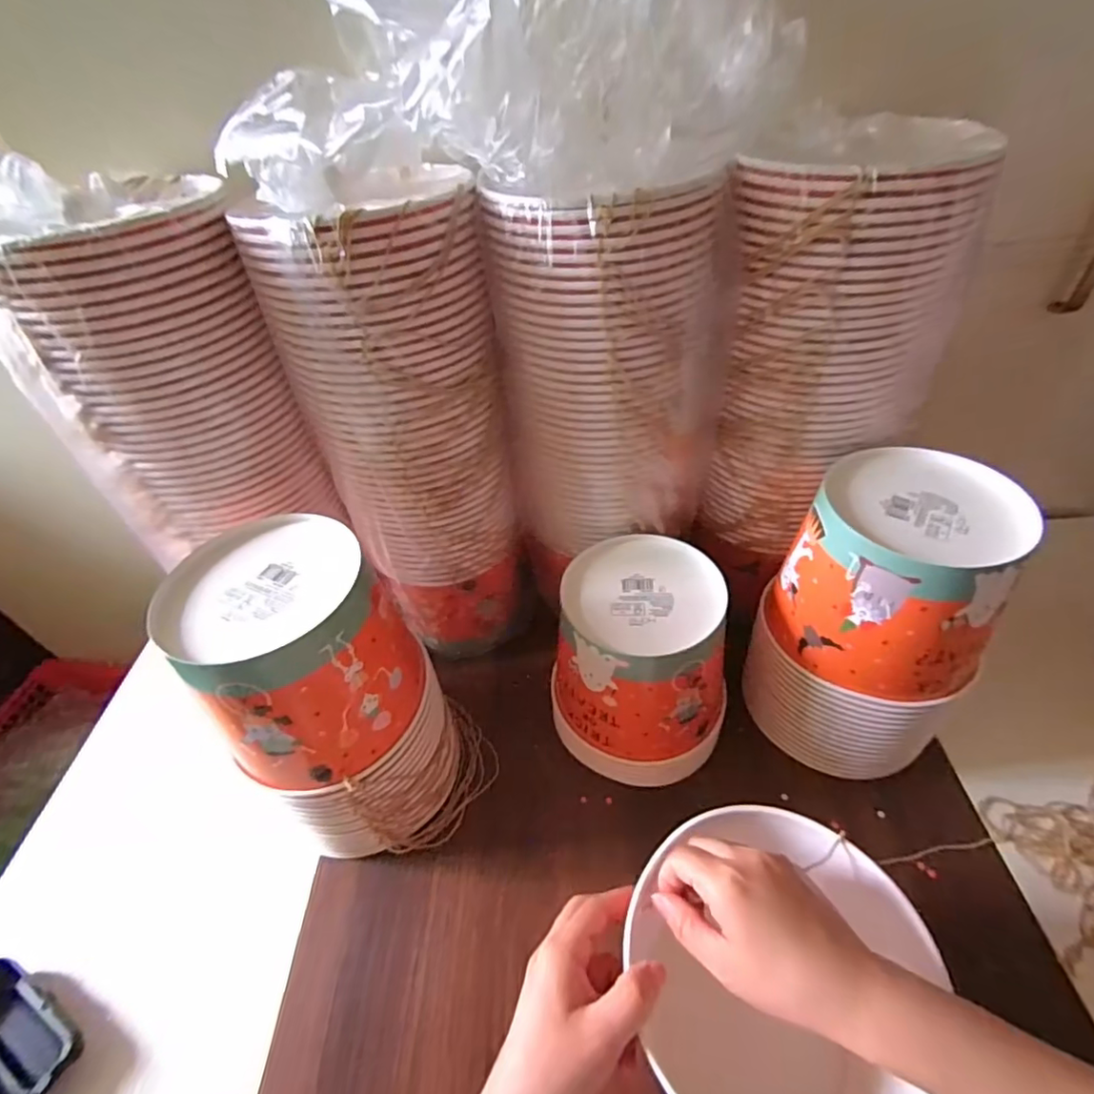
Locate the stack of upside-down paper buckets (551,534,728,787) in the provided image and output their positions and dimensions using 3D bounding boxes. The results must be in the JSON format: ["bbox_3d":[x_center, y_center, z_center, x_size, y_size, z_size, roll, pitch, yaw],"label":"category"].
[{"bbox_3d":[0.083,0.105,0.496,0.147,0.171,0.143,5,46,11],"label":"stack of upside-down paper buckets"}]

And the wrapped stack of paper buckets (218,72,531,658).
[{"bbox_3d":[-0.117,-0.095,0.481,0.139,0.443,0.138,-32,50,-24],"label":"wrapped stack of paper buckets"}]

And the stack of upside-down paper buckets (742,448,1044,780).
[{"bbox_3d":[0.265,0.060,0.463,0.140,0.238,0.132,25,52,28],"label":"stack of upside-down paper buckets"}]

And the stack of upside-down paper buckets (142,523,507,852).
[{"bbox_3d":[-0.154,0.118,0.446,0.145,0.259,0.156,-36,52,-27],"label":"stack of upside-down paper buckets"}]

